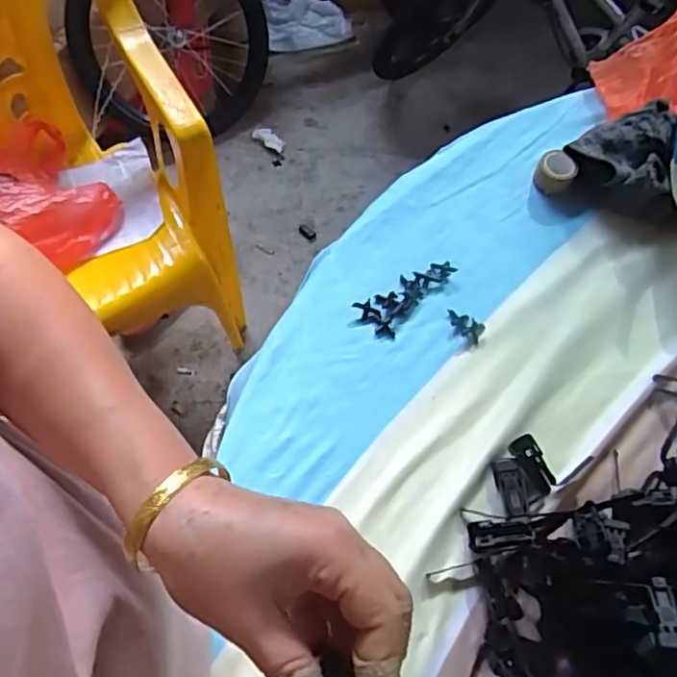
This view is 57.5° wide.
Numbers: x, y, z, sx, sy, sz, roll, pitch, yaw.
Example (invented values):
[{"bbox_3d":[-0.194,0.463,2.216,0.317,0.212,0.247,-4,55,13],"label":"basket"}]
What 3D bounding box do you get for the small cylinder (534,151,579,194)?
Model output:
[{"bbox_3d":[0.212,-0.162,0.605,0.036,0.023,0.035,0,65,-1],"label":"small cylinder"}]

